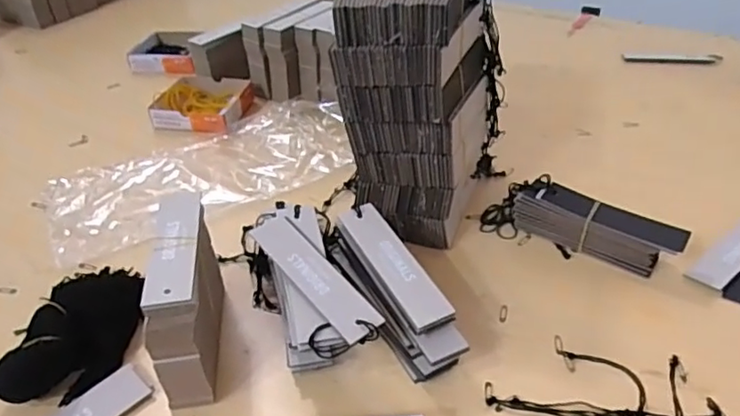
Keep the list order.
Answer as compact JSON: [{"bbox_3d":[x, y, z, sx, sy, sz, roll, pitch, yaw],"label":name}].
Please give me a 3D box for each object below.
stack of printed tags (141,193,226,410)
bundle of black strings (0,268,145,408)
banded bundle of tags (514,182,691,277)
[{"bbox_3d":[-0.138,0.062,0.459,0.036,0.105,0.147,-7,37,-6],"label":"stack of printed tags"},{"bbox_3d":[-0.231,0.098,0.472,0.067,0.043,0.121,5,37,11],"label":"bundle of black strings"},{"bbox_3d":[0.205,0.020,0.543,0.143,0.047,0.034,21,42,28],"label":"banded bundle of tags"}]

